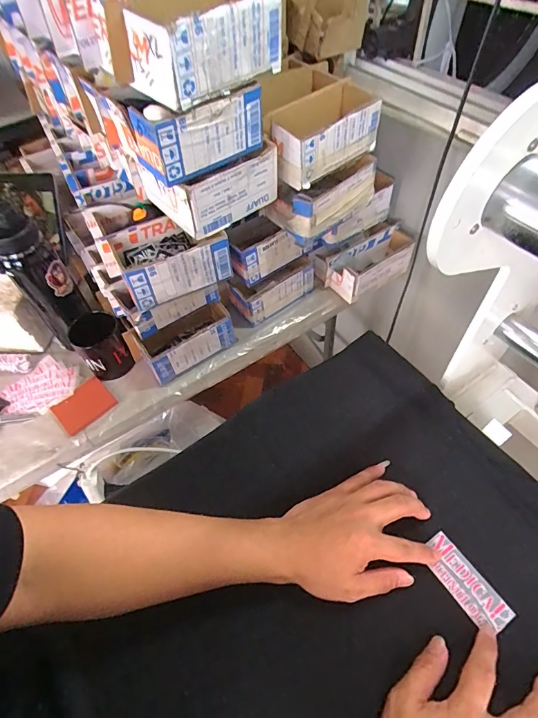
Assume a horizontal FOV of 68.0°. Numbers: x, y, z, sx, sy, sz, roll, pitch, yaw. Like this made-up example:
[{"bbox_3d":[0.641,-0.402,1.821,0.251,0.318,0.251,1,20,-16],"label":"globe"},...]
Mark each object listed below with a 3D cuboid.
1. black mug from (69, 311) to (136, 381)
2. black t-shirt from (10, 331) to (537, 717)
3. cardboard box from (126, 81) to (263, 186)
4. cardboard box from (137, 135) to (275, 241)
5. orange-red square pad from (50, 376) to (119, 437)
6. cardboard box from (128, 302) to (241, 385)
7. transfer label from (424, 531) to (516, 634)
[{"bbox_3d":[-0.290,-0.023,0.698,0.076,0.079,0.086,-30,59,-16],"label":"black mug"},{"bbox_3d":[0.039,0.226,0.388,0.542,0.028,0.396,-32,59,-17],"label":"black t-shirt"},{"bbox_3d":[-0.087,-0.286,0.495,0.156,0.077,0.080,-35,60,-19],"label":"cardboard box"},{"bbox_3d":[-0.085,-0.258,0.572,0.157,0.078,0.129,-35,60,-19],"label":"cardboard box"},{"bbox_3d":[-0.313,0.080,0.676,0.089,0.009,0.075,-39,61,-21],"label":"orange-red square pad"},{"bbox_3d":[-0.142,-0.037,0.706,0.166,0.079,0.088,-28,58,-15],"label":"cardboard box"},{"bbox_3d":[0.191,0.218,0.390,0.038,0.006,0.089,-29,61,-16],"label":"transfer label"}]

